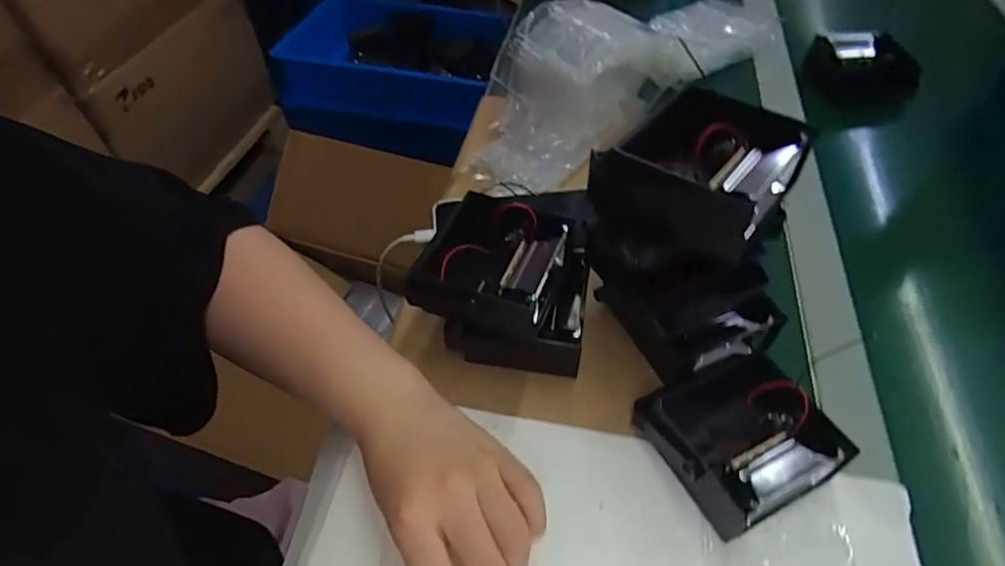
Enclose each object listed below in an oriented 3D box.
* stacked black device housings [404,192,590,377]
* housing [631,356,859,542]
[{"bbox_3d":[0.002,-0.001,0.398,0.119,0.074,0.099,11,50,7],"label":"stacked black device housings"},{"bbox_3d":[0.142,0.094,0.347,0.094,0.041,0.092,-21,54,-19],"label":"housing"}]

